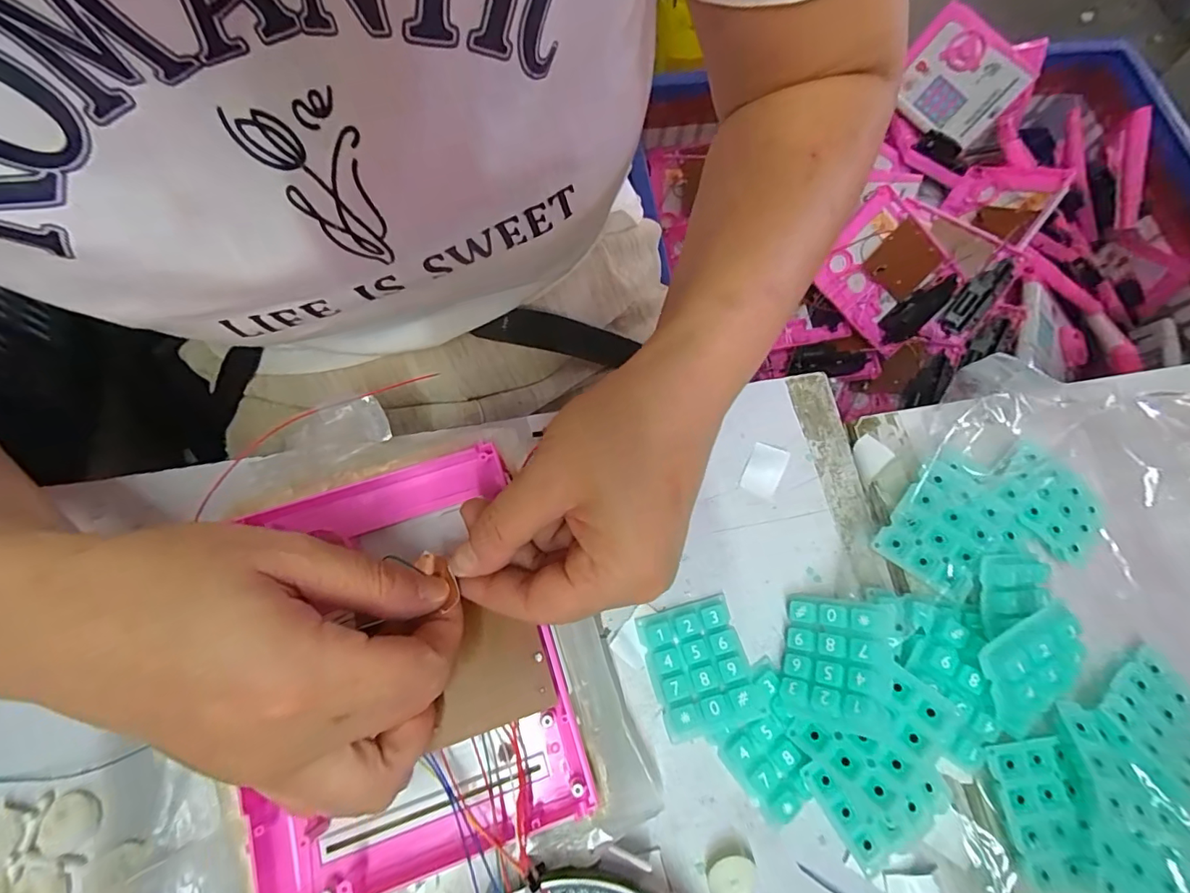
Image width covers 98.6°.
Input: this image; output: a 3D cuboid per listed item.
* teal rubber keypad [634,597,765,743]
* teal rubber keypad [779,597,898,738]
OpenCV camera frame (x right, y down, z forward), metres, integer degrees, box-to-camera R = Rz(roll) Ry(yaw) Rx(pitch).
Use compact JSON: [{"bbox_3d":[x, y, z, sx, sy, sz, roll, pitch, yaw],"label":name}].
[{"bbox_3d":[0.052,0.110,0.257,0.048,0.013,0.059,-14,73,-7],"label":"teal rubber keypad"},{"bbox_3d":[0.114,0.102,0.245,0.048,0.009,0.055,-5,58,41],"label":"teal rubber keypad"}]

